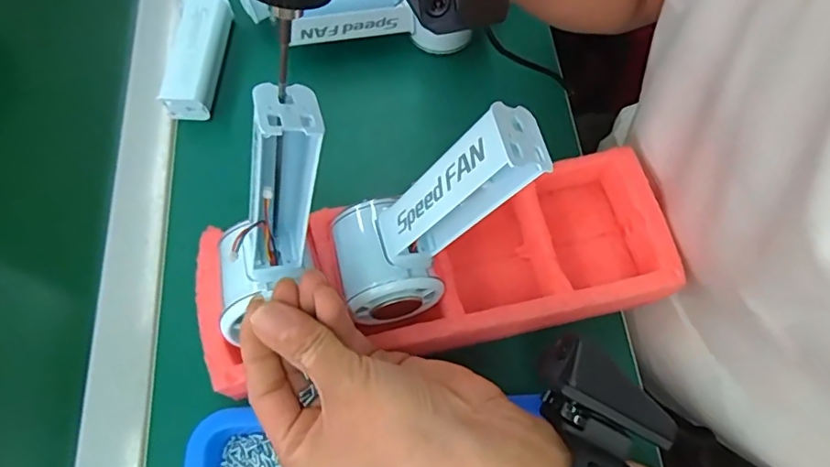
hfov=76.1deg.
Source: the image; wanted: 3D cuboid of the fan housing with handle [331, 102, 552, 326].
[{"bbox_3d":[0.007,-0.007,0.266,0.042,0.142,0.066,-1,60,-40],"label":"fan housing with handle"}]

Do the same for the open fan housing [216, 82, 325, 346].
[{"bbox_3d":[-0.074,-0.008,0.259,0.047,0.130,0.049,-20,65,-34],"label":"open fan housing"}]

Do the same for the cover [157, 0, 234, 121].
[{"bbox_3d":[-0.165,-0.138,0.407,0.035,0.026,0.098,1,67,2],"label":"cover"}]

